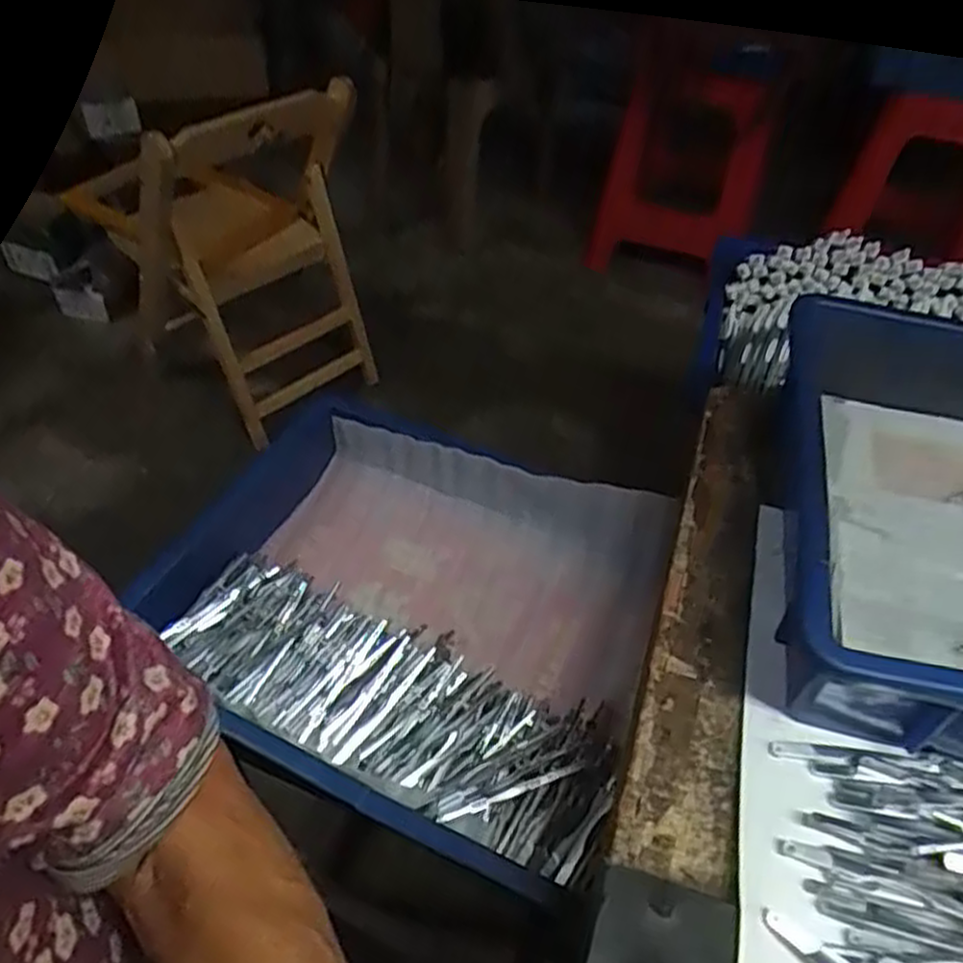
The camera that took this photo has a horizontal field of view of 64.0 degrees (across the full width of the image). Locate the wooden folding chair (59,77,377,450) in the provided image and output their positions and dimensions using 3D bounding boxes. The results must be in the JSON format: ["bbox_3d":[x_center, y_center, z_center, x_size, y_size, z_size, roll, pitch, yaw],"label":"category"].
[{"bbox_3d":[-0.501,-0.463,1.513,0.552,0.624,0.415,35,53,27],"label":"wooden folding chair"}]

